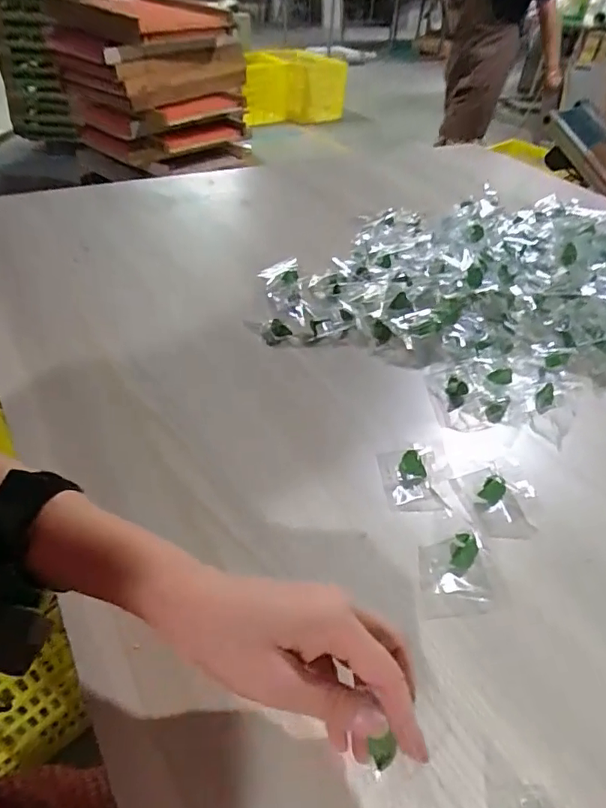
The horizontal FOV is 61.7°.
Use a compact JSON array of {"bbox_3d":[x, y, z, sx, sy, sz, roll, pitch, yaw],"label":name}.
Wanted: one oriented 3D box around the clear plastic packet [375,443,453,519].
[{"bbox_3d":[0.098,0.066,0.457,0.053,0.008,0.068,-1,41,-7],"label":"clear plastic packet"}]

